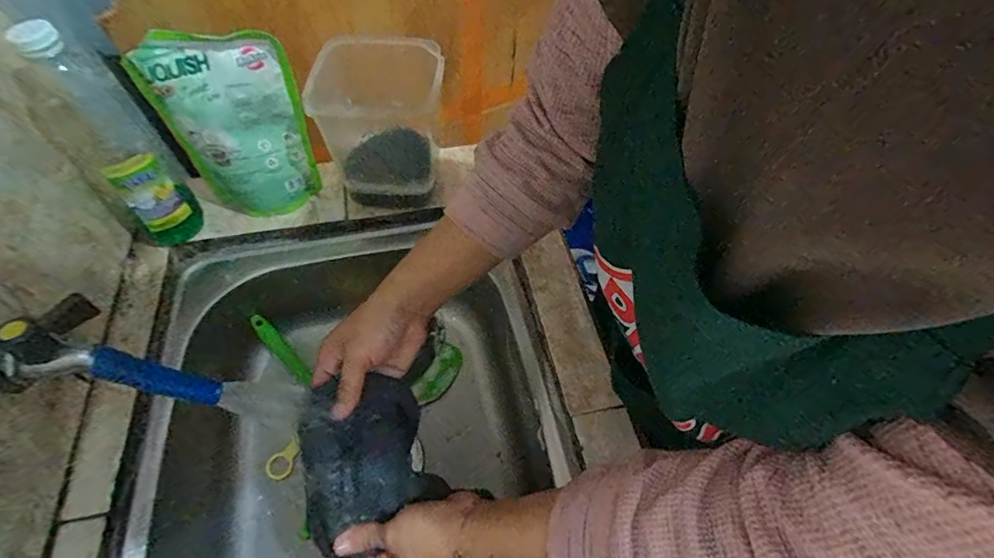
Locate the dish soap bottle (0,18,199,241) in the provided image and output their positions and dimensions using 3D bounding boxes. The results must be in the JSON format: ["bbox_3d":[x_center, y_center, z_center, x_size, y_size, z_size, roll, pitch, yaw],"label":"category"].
[{"bbox_3d":[-0.376,-0.123,0.465,0.078,0.250,0.065,36,59,22],"label":"dish soap bottle"}]

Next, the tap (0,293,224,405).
[{"bbox_3d":[-0.274,0.054,0.270,0.172,0.091,0.032,-5,55,-7],"label":"tap"}]

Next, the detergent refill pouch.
[{"bbox_3d":[-0.270,-0.153,0.495,0.128,0.194,0.032,-6,55,-7],"label":"detergent refill pouch"}]

